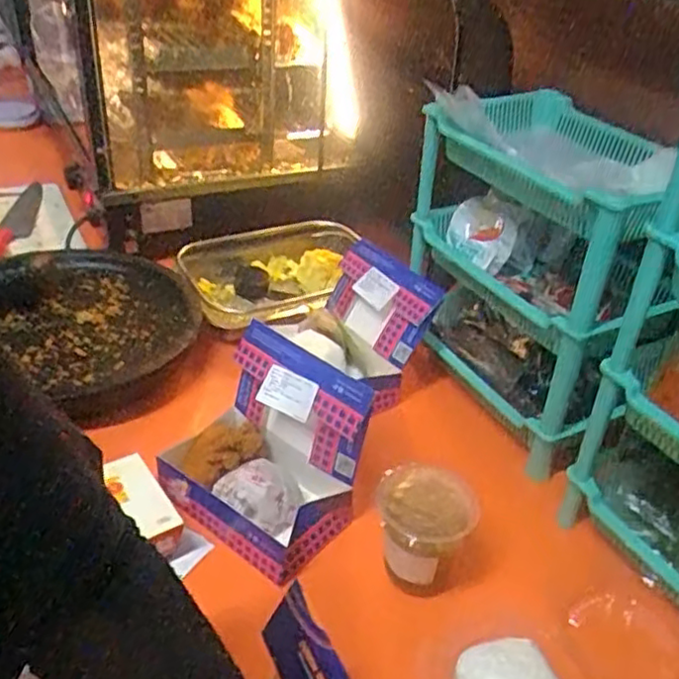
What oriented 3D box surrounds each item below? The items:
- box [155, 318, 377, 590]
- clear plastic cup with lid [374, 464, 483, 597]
[{"bbox_3d":[-0.079,0.102,0.682,0.188,0.142,0.143,28,41,29],"label":"box"},{"bbox_3d":[0.075,0.175,0.627,0.084,0.093,0.082,3,35,-2],"label":"clear plastic cup with lid"}]

